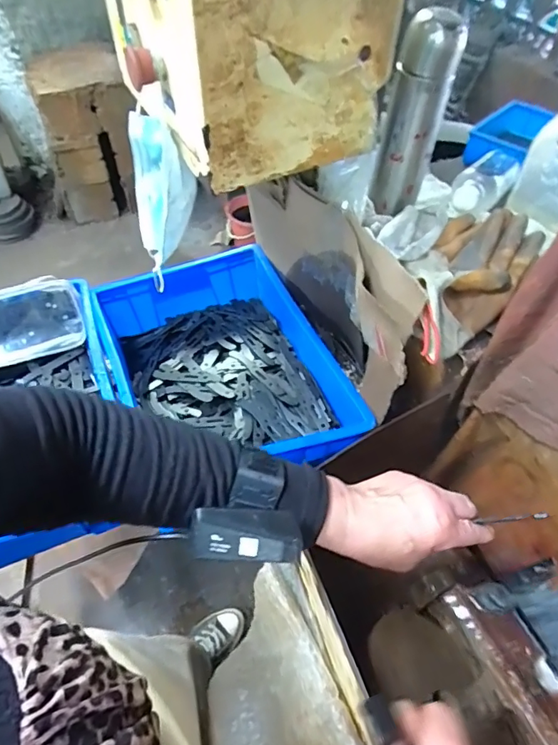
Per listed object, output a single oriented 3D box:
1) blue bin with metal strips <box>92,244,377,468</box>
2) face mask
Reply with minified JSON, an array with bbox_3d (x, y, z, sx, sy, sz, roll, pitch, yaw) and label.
[{"bbox_3d":[-0.088,-0.007,0.756,0.290,0.126,0.407,-17,55,-15],"label":"blue bin with metal strips"},{"bbox_3d":[-0.141,-0.207,0.585,0.062,0.180,0.109,-15,54,-14],"label":"face mask"}]

